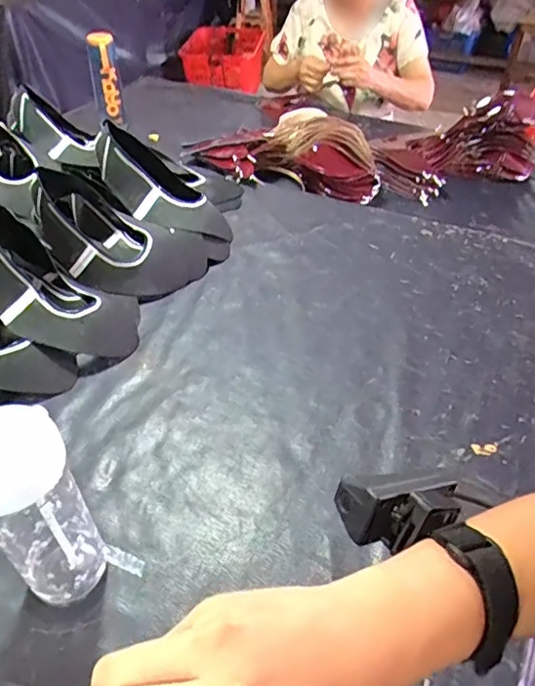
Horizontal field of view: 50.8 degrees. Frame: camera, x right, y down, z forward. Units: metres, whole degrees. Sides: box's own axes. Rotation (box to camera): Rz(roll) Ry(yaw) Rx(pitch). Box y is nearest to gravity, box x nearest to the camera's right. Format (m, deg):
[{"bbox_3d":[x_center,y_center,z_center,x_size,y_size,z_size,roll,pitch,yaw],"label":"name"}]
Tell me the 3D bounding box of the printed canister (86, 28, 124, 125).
[{"bbox_3d":[-0.391,-0.643,1.380,0.066,0.204,0.065,-14,44,-15],"label":"printed canister"}]

